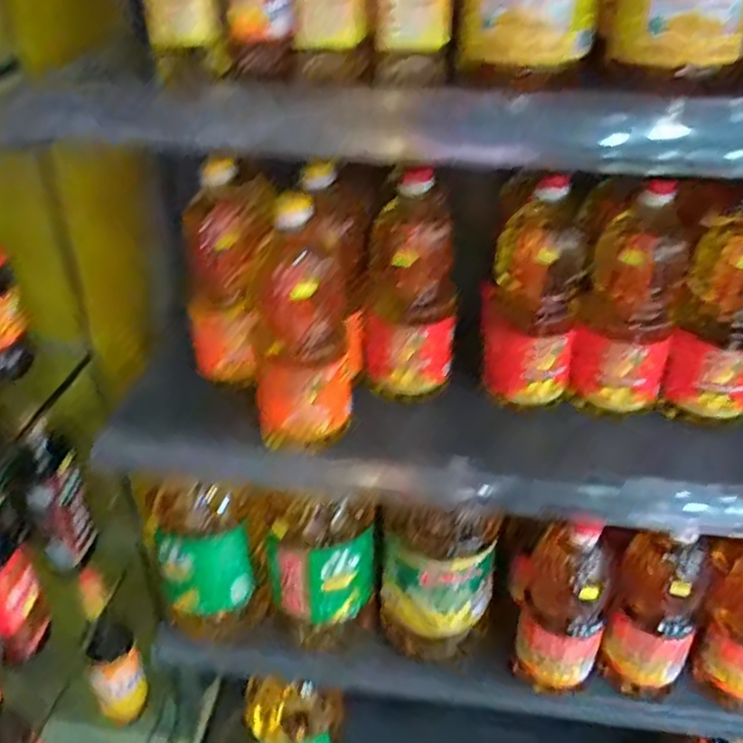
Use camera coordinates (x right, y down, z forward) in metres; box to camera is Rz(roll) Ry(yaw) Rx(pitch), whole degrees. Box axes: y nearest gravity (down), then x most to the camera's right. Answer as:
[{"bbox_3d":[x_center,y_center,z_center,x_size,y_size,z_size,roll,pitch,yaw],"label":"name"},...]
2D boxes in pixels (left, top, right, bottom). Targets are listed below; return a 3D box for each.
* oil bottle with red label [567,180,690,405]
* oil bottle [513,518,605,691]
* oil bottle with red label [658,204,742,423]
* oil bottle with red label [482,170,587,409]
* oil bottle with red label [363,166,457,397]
[{"bbox_3d":[0.289,-0.077,0.806,0.106,0.241,0.079,12,36,17],"label":"oil bottle with red label"},{"bbox_3d":[0.256,0.279,0.943,0.112,0.316,0.122,10,36,15],"label":"oil bottle"},{"bbox_3d":[0.394,-0.066,0.793,0.105,0.244,0.089,15,37,21],"label":"oil bottle with red label"},{"bbox_3d":[0.188,-0.089,0.839,0.109,0.241,0.097,7,35,11],"label":"oil bottle with red label"},{"bbox_3d":[0.048,-0.088,0.843,0.108,0.247,0.083,-2,35,-2],"label":"oil bottle with red label"}]

